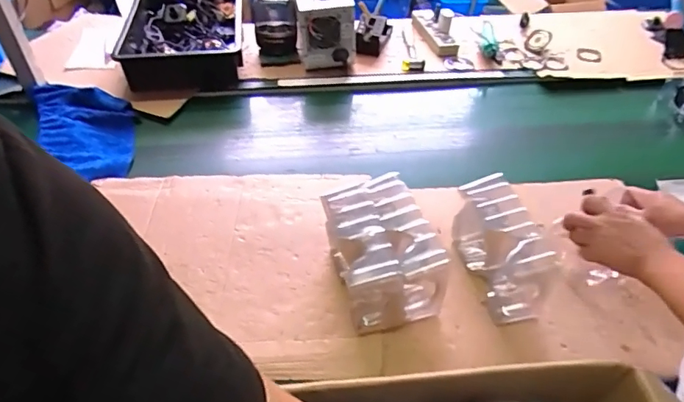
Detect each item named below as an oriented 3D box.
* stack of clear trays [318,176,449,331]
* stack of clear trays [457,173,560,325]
[{"bbox_3d":[0.058,0.078,0.704,0.134,0.142,0.165,-10,46,-12],"label":"stack of clear trays"},{"bbox_3d":[0.236,0.075,0.727,0.085,0.148,0.172,-10,46,-12],"label":"stack of clear trays"}]

